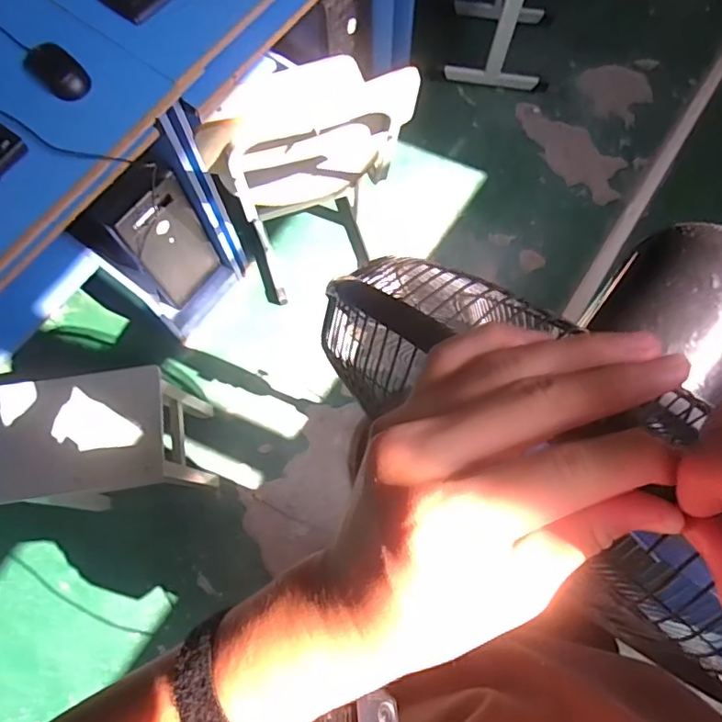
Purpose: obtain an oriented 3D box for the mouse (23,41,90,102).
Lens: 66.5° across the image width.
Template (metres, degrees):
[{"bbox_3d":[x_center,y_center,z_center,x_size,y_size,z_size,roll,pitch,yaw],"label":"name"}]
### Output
[{"bbox_3d":[-0.479,-0.456,0.871,0.104,0.037,0.064,37,77,10],"label":"mouse"}]

